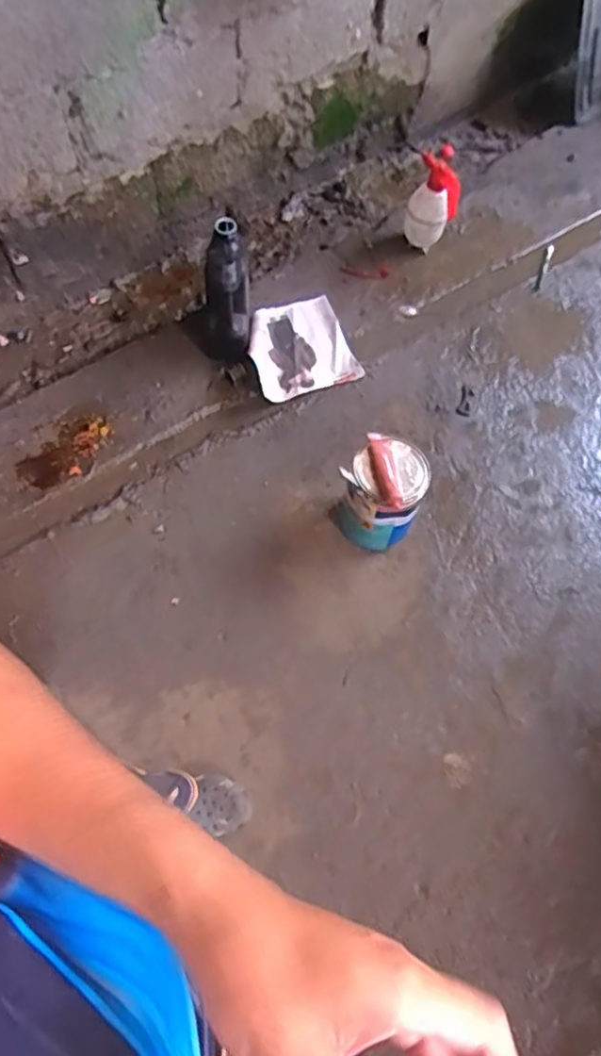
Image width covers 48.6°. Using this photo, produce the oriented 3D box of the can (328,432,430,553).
[{"bbox_3d":[0.170,-0.077,1.420,0.169,0.250,0.177,1,69,-2],"label":"can"}]

